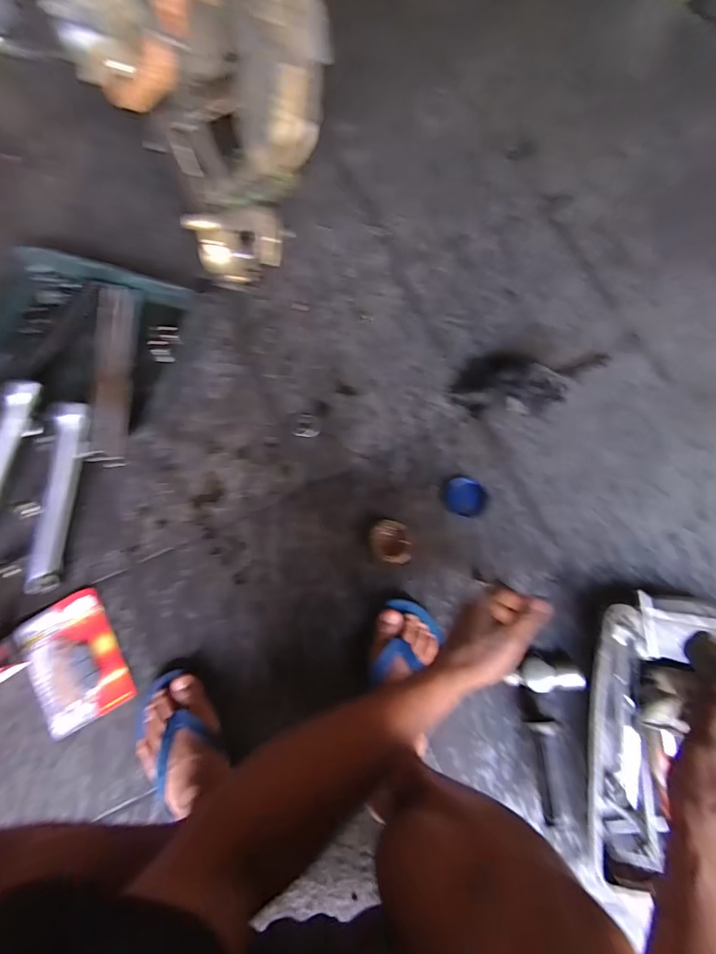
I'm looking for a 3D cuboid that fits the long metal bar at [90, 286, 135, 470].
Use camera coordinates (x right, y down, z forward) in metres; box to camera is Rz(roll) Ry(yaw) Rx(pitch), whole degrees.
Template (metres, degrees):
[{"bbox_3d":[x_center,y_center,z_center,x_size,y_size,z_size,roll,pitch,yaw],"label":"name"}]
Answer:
[{"bbox_3d":[-0.392,-0.172,0.679,0.056,0.024,0.326,-1,70,-17],"label":"long metal bar"}]

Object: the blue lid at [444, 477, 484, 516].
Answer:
[{"bbox_3d":[0.165,0.031,0.657,0.061,0.018,0.058,0,77,1],"label":"blue lid"}]

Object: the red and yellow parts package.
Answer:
[{"bbox_3d":[-0.412,0.267,0.618,0.125,0.012,0.174,-28,78,-5],"label":"red and yellow parts package"}]

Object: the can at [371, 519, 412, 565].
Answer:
[{"bbox_3d":[0.048,0.098,0.632,0.058,0.031,0.067,-22,78,-4],"label":"can"}]

